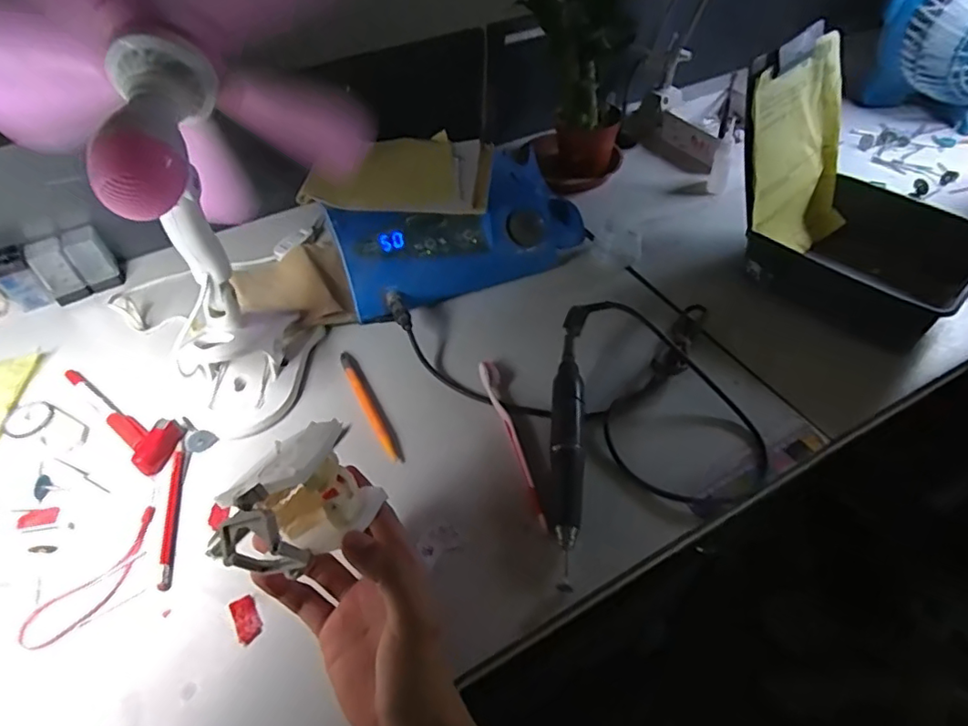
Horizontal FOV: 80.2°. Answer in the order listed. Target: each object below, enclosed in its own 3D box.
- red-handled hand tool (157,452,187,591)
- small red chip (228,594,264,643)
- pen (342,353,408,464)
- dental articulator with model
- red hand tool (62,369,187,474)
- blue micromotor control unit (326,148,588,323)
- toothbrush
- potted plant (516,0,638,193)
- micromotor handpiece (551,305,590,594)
[{"bbox_3d":[-0.234,0.115,0.433,0.009,0.004,0.110,-10,52,-8],"label":"red-handled hand tool"},{"bbox_3d":[-0.159,0.171,0.385,0.016,0.004,0.028,-26,56,-19],"label":"small red chip"},{"bbox_3d":[-0.099,0.036,0.498,0.016,0.013,0.127,-24,55,-18],"label":"pen"},{"bbox_3d":[-0.102,0.080,0.329,0.066,0.061,0.088,19,54,14],"label":"dental articulator with model"},{"bbox_3d":[-0.308,0.035,0.491,0.145,0.018,0.042,35,59,25],"label":"red hand tool"},{"bbox_3d":[-0.030,-0.146,0.604,0.265,0.072,0.134,-22,54,-16],"label":"blue micromotor control unit"},{"bbox_3d":[0.022,0.060,0.465,0.015,0.015,0.162,-11,52,-9],"label":"toothbrush"},{"bbox_3d":[0.109,-0.322,0.671,0.118,0.233,0.117,12,52,11],"label":"potted plant"},{"bbox_3d":[0.067,0.056,0.459,0.024,0.035,0.241,6,52,4],"label":"micromotor handpiece"}]

